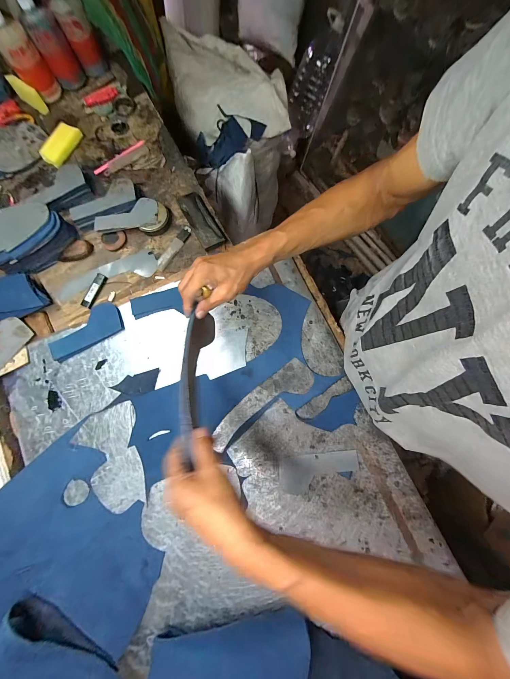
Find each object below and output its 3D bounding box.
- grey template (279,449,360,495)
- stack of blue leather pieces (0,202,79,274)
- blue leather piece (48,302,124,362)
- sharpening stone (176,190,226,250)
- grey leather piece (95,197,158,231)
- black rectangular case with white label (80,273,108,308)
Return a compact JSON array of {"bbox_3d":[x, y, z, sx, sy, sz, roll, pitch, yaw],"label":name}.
[{"bbox_3d":[0.117,0.243,0.455,0.143,0.004,0.066,-5,80,0],"label":"grey template"},{"bbox_3d":[-0.479,-0.214,0.519,0.102,0.086,0.161,43,83,8],"label":"stack of blue leather pieces"},{"bbox_3d":[-0.340,-0.021,0.498,0.140,0.016,0.074,-29,78,-6],"label":"blue leather piece"},{"bbox_3d":[-0.124,-0.276,0.573,0.054,0.018,0.153,-29,81,-9],"label":"sharpening stone"},{"bbox_3d":[-0.289,-0.281,0.557,0.137,0.006,0.063,-8,84,-3],"label":"grey leather piece"},{"bbox_3d":[-0.352,-0.108,0.543,0.022,0.013,0.079,22,77,1],"label":"black rectangular case with white label"}]

